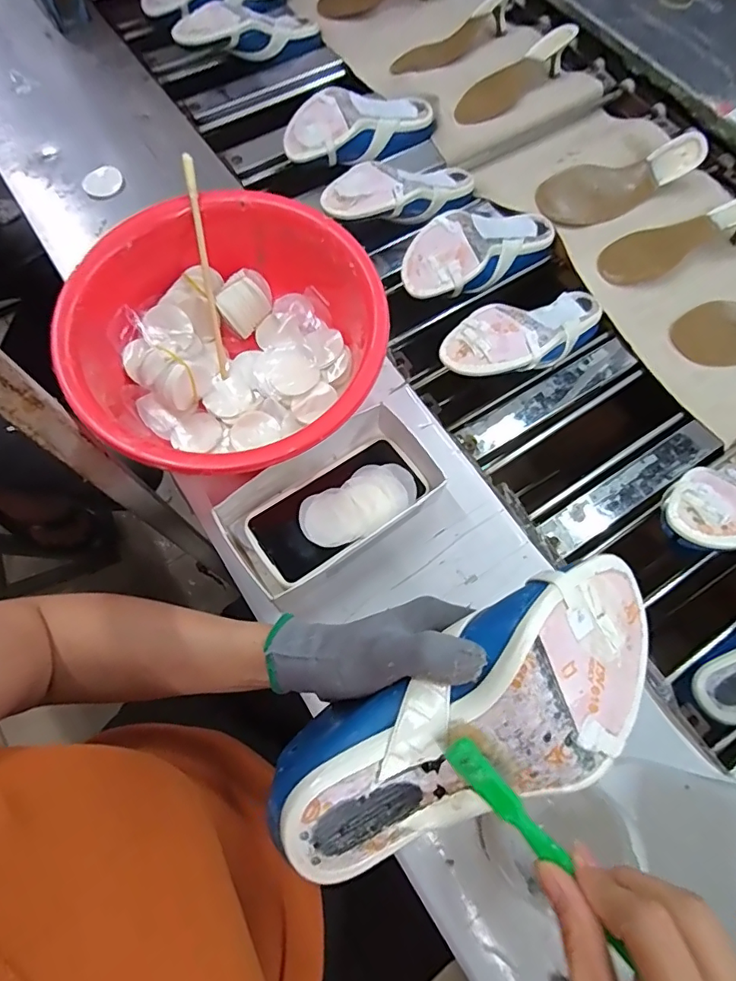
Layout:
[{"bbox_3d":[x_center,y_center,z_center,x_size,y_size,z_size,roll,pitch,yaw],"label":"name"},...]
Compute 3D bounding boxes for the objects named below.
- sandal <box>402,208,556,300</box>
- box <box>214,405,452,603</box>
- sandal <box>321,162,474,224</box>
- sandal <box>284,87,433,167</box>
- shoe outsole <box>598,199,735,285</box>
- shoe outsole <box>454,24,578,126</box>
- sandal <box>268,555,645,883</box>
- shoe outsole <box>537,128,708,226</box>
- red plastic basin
[{"bbox_3d":[0.131,-0.293,0.625,0.219,0.071,0.082,-36,75,-13],"label":"sandal"},{"bbox_3d":[-0.032,0.005,0.476,0.202,0.045,0.116,-33,75,-12],"label":"box"},{"bbox_3d":[0.050,-0.383,0.647,0.216,0.053,0.085,-22,71,-26],"label":"sandal"},{"bbox_3d":[-0.006,-0.490,0.701,0.220,0.067,0.077,-21,73,-8],"label":"sandal"},{"bbox_3d":[0.404,-0.330,0.663,0.225,0.031,0.075,-25,72,3],"label":"shoe outsole"},{"bbox_3d":[0.220,-0.625,0.781,0.223,0.052,0.077,-37,74,2],"label":"shoe outsole"},{"bbox_3d":[0.057,0.114,0.252,0.214,0.039,0.086,-29,73,-7],"label":"sandal"},{"bbox_3d":[0.342,-0.419,0.686,0.230,0.047,0.077,-17,72,-7],"label":"shoe outsole"},{"bbox_3d":[-0.125,-0.131,0.493,0.266,0.116,0.273,0,71,-1],"label":"red plastic basin"}]

